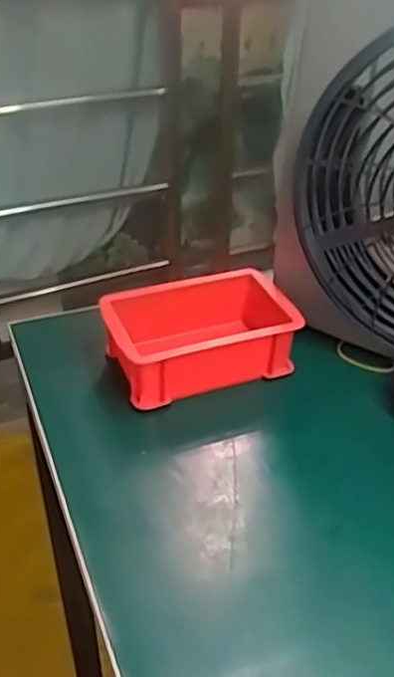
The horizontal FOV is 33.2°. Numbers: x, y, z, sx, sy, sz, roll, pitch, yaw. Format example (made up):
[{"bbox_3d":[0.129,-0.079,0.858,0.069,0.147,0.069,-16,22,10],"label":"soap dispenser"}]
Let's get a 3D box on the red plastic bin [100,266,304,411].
[{"bbox_3d":[0.003,-0.001,0.550,0.151,0.057,0.095,-13,38,-18],"label":"red plastic bin"}]

